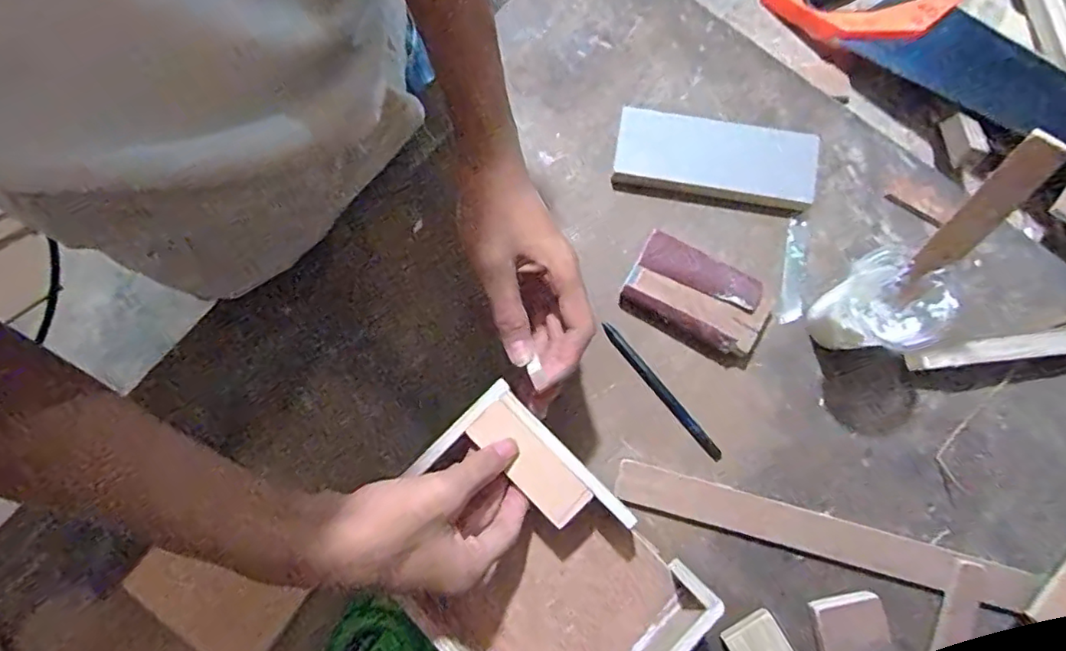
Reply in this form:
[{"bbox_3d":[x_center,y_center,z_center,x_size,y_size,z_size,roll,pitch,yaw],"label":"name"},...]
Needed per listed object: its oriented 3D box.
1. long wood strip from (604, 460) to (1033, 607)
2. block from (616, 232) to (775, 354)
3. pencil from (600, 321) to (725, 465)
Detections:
[{"bbox_3d":[0.218,0.162,0.452,0.308,0.007,0.031,15,80,3],"label":"long wood strip"},{"bbox_3d":[0.134,-0.022,0.481,0.110,0.030,0.067,29,81,5],"label":"block"},{"bbox_3d":[0.105,0.053,0.475,0.010,0.009,0.138,-40,82,-7],"label":"pencil"}]

